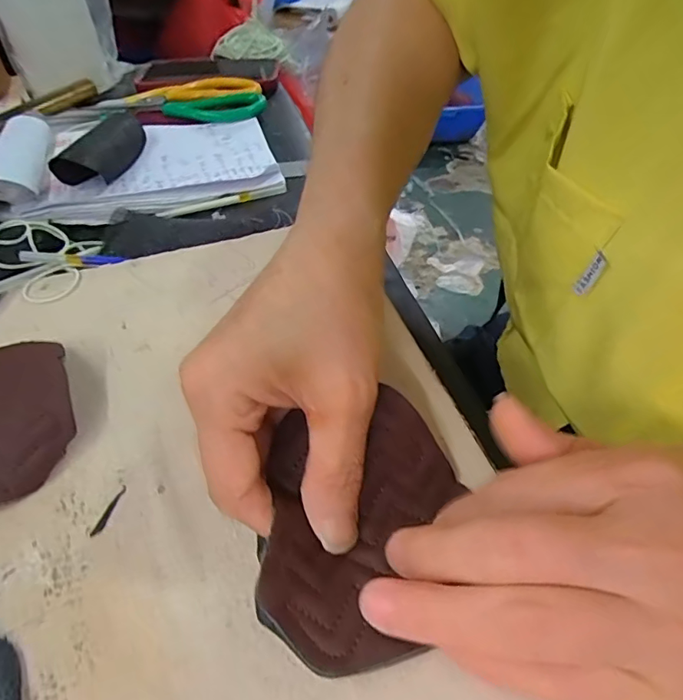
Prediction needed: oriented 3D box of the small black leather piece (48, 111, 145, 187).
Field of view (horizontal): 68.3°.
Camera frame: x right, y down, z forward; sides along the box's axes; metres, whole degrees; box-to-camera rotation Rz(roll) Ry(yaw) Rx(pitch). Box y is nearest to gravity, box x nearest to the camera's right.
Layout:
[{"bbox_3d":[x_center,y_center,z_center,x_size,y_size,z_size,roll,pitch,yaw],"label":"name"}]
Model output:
[{"bbox_3d":[-0.193,-0.165,0.419,0.040,0.031,0.103,5,46,6],"label":"small black leather piece"}]

